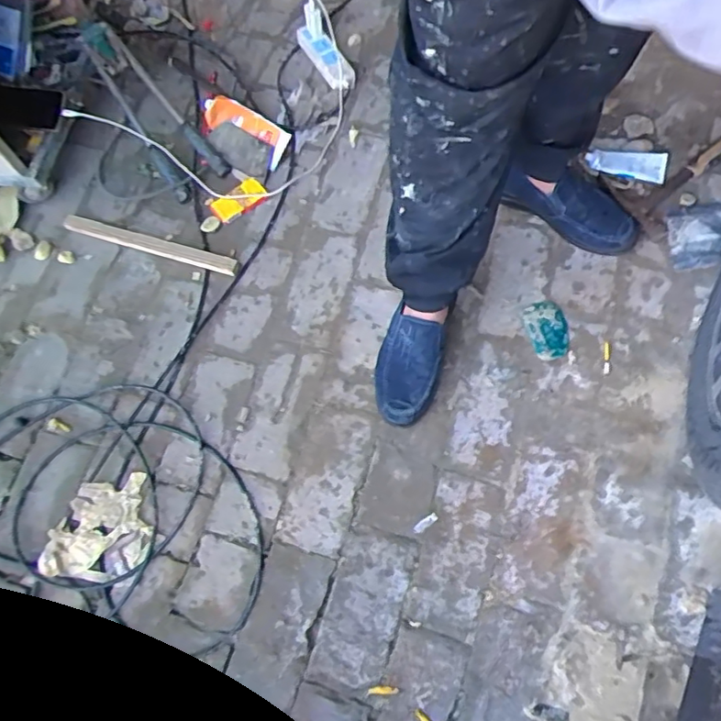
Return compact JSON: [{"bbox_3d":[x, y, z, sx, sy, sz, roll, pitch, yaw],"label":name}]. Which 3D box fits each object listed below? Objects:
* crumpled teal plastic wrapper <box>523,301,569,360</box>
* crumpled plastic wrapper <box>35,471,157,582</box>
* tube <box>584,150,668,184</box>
[{"bbox_3d":[0.313,-0.051,0.989,0.068,0.010,0.101,-13,67,5],"label":"crumpled teal plastic wrapper"},{"bbox_3d":[-0.419,0.268,0.938,0.164,0.031,0.156,-11,67,6],"label":"crumpled plastic wrapper"},{"bbox_3d":[0.480,-0.357,1.061,0.147,0.025,0.056,4,68,5],"label":"tube"}]

